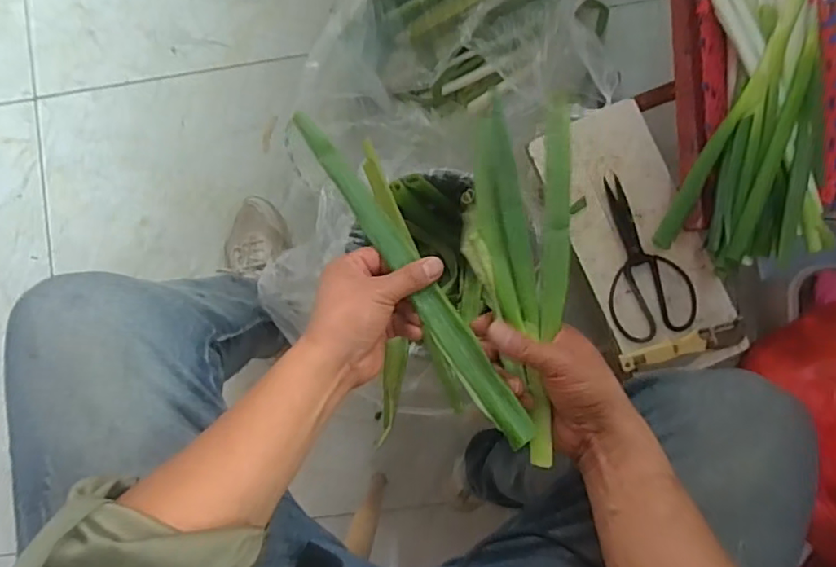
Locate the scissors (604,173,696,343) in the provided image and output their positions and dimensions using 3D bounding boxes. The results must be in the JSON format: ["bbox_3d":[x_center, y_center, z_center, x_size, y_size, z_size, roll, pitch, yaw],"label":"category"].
[{"bbox_3d":[0.276,-0.034,0.705,0.103,0.007,0.204,-18,87,2],"label":"scissors"}]

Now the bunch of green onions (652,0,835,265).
[{"bbox_3d":[0.387,-0.207,0.633,0.171,0.069,0.370,9,88,3],"label":"bunch of green onions"}]

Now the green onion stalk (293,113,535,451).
[{"bbox_3d":[-0.009,-0.014,0.474,0.029,0.013,0.334,-34,74,0],"label":"green onion stalk"}]

